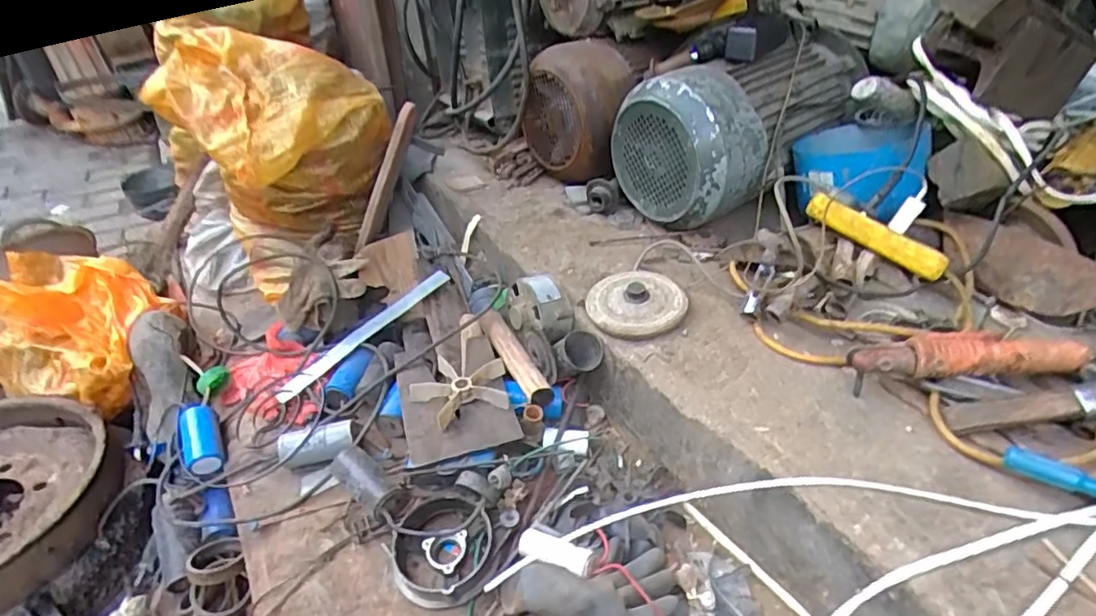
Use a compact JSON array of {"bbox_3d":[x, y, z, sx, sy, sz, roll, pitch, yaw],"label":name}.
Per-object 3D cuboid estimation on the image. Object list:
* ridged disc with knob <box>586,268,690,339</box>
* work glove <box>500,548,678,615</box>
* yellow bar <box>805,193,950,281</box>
[{"bbox_3d":[0.134,-0.016,0.892,0.135,0.031,0.151,16,38,25],"label":"ridged disc with knob"},{"bbox_3d":[0.049,0.314,0.649,0.184,0.069,0.086,-8,34,-8],"label":"work glove"},{"bbox_3d":[0.450,-0.098,0.835,0.194,0.037,0.033,32,43,11],"label":"yellow bar"}]

